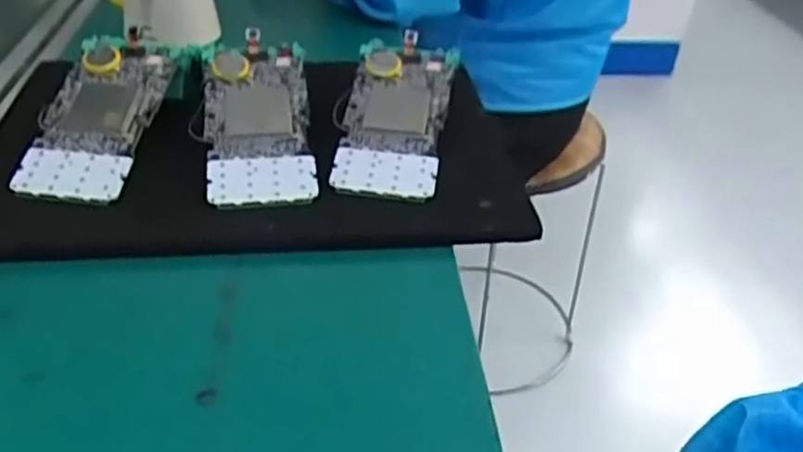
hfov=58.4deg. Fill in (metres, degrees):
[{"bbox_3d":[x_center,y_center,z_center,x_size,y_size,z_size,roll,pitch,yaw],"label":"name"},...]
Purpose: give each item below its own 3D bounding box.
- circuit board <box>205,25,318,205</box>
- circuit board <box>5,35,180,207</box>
[{"bbox_3d":[-0.091,-0.070,0.457,0.063,0.011,0.132,-4,58,-8],"label":"circuit board"},{"bbox_3d":[-0.191,-0.074,0.455,0.064,0.011,0.136,5,54,5],"label":"circuit board"}]

